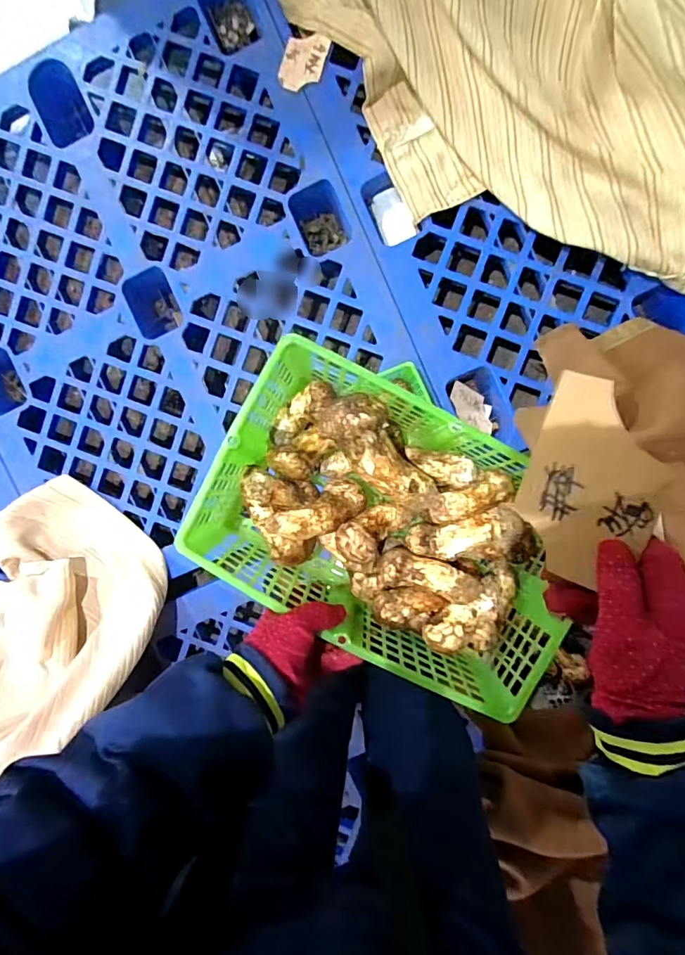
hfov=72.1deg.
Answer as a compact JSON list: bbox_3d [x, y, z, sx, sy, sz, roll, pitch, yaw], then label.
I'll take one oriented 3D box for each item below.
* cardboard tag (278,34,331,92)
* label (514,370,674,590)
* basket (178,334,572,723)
[{"bbox_3d":[-0.079,-0.833,0.944,0.083,0.010,0.105,21,99,3],"label":"cardboard tag"},{"bbox_3d":[0.167,0.004,0.317,0.083,0.005,0.130,24,109,30],"label":"label"},{"bbox_3d":[0.051,0.045,0.447,0.332,0.094,0.213,29,95,0],"label":"basket"}]

